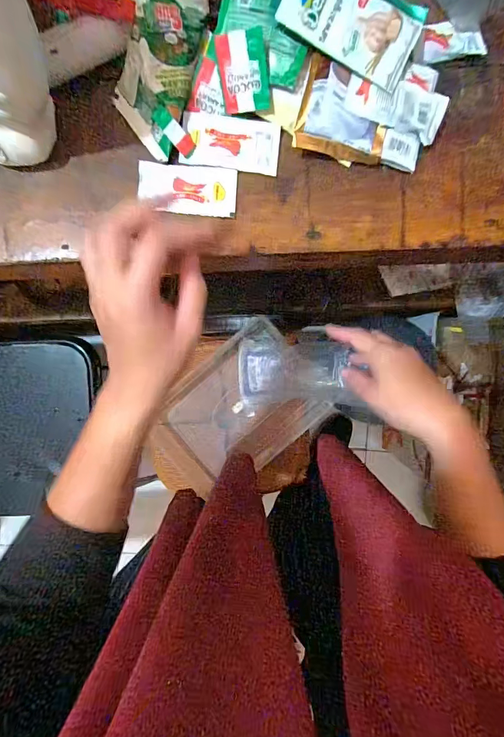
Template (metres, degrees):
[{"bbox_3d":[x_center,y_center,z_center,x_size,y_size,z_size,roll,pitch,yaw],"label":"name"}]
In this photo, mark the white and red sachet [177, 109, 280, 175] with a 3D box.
[{"bbox_3d":[-0.017,-0.181,0.293,0.077,0.007,0.040,5,93,0],"label":"white and red sachet"}]

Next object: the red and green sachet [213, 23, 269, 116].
[{"bbox_3d":[-0.006,-0.220,0.272,0.036,0.004,0.047,-1,126,12],"label":"red and green sachet"}]

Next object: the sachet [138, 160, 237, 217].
[{"bbox_3d":[-0.052,-0.144,0.294,0.077,0.008,0.038,4,93,0],"label":"sachet"}]

